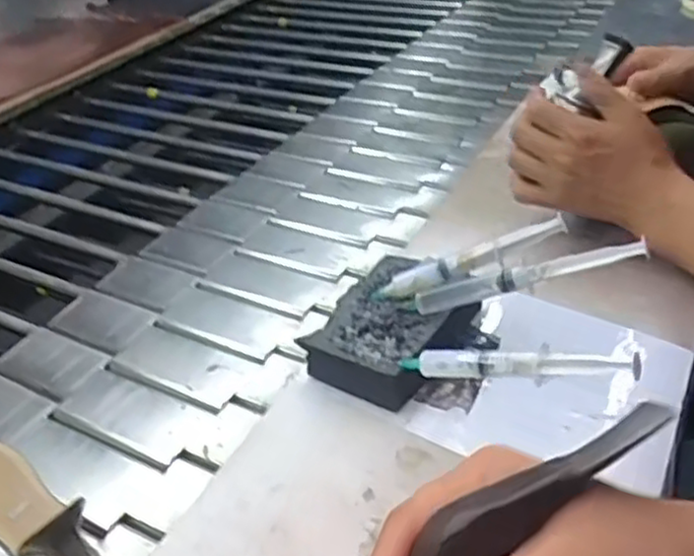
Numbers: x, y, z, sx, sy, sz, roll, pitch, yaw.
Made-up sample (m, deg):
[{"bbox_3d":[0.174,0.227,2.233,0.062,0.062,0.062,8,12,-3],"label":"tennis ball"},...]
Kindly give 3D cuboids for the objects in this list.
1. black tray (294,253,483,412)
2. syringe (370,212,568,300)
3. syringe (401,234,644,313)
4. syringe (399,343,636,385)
[{"bbox_3d":[0.035,0.037,0.533,0.088,0.034,0.127,17,41,28],"label":"black tray"},{"bbox_3d":[0.084,-0.009,0.517,0.144,0.021,0.019,-22,31,20],"label":"syringe"},{"bbox_3d":[0.115,-0.004,0.498,0.163,0.018,0.026,-15,30,26],"label":"syringe"},{"bbox_3d":[0.097,0.051,0.436,0.150,0.016,0.016,-4,31,35],"label":"syringe"}]

